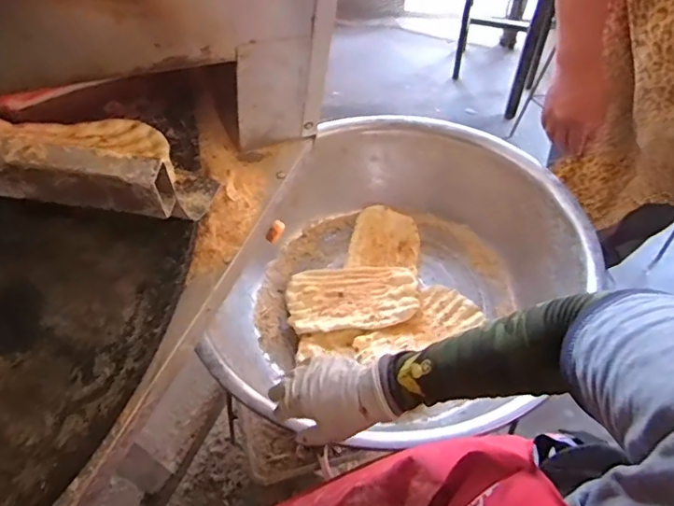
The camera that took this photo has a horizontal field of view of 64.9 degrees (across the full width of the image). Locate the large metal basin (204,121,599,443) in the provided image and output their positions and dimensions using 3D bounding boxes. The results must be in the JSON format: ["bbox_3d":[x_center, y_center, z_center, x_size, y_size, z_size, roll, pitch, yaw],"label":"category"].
[{"bbox_3d":[0.100,0.044,0.930,0.557,0.260,0.613,22,60,17],"label":"large metal basin"}]

